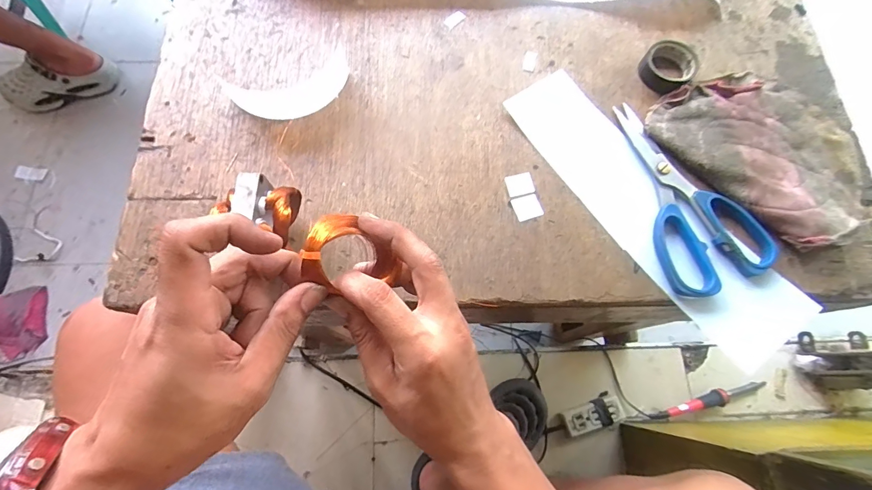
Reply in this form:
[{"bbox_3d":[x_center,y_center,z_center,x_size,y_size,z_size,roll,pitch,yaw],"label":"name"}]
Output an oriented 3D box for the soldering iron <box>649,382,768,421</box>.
[{"bbox_3d":[0.516,0.290,0.732,0.242,0.033,0.027,-13,73,-6],"label":"soldering iron"}]

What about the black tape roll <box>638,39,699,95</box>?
[{"bbox_3d":[0.221,-0.169,0.369,0.052,0.017,0.046,-32,76,-11],"label":"black tape roll"}]

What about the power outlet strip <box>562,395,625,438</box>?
[{"bbox_3d":[0.289,0.312,0.719,0.114,0.023,0.046,-12,73,-6],"label":"power outlet strip"}]

